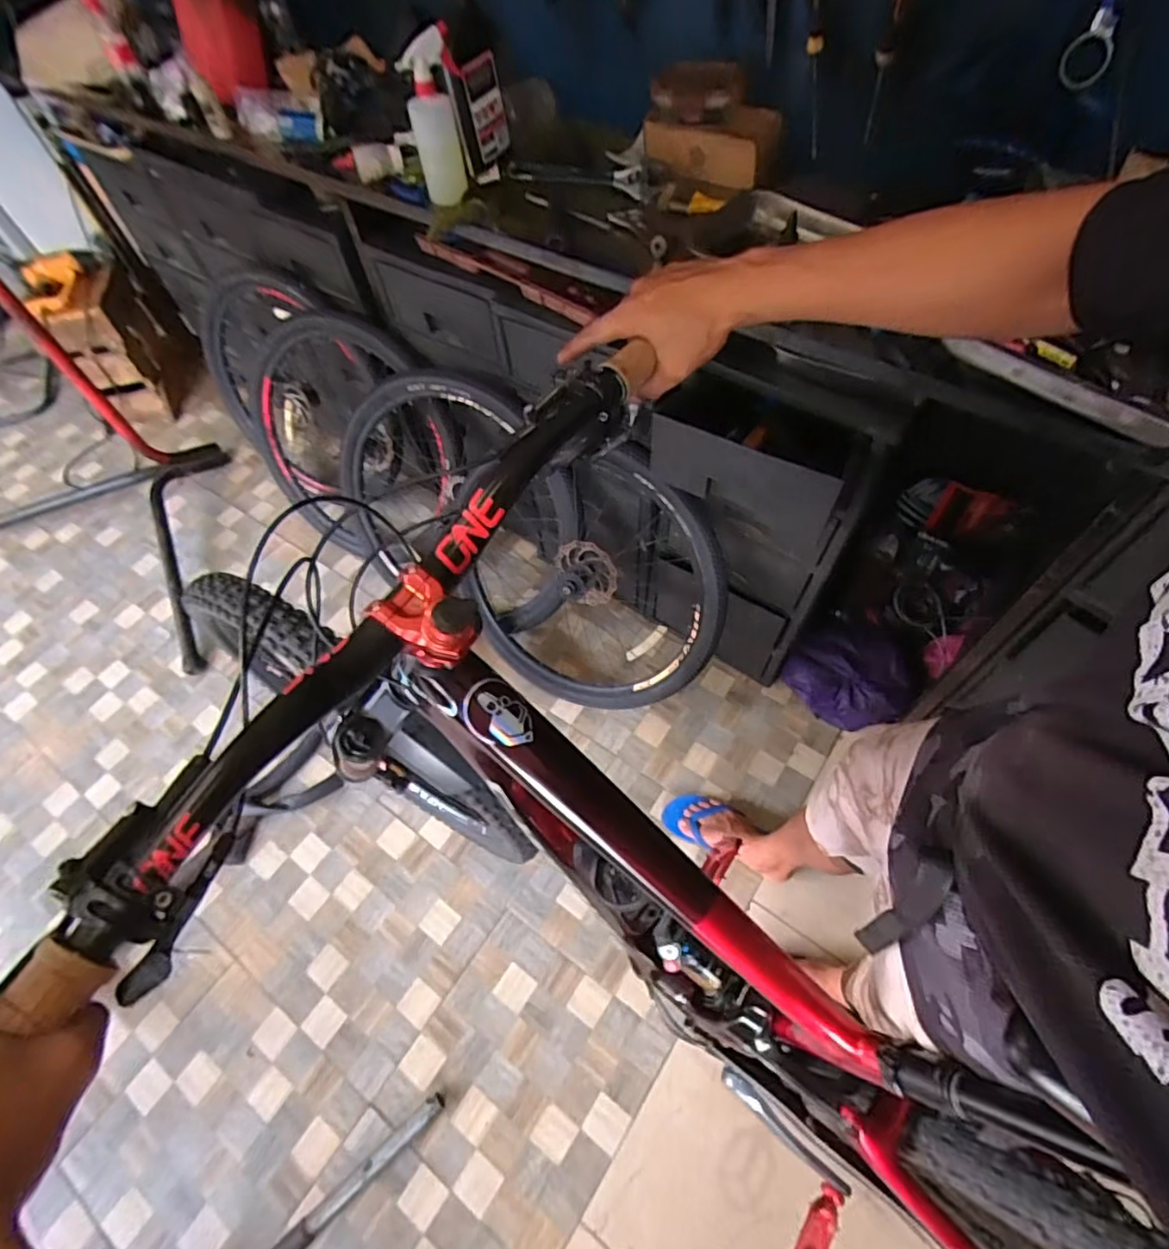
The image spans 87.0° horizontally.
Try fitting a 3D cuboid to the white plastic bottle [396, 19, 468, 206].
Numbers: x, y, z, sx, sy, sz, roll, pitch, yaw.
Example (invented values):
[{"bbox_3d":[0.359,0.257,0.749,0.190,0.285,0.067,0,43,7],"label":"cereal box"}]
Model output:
[{"bbox_3d":[-0.248,-0.845,1.032,0.087,0.218,0.078,-15,59,-5],"label":"white plastic bottle"}]

